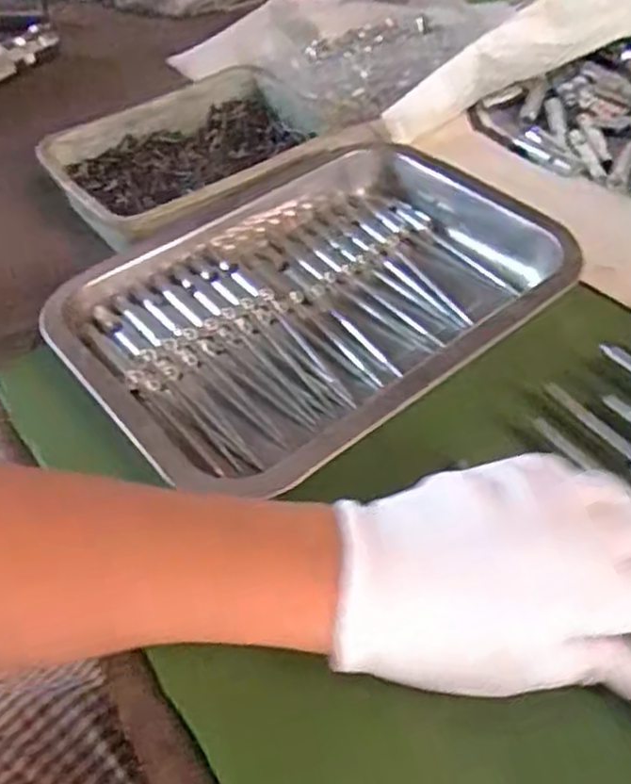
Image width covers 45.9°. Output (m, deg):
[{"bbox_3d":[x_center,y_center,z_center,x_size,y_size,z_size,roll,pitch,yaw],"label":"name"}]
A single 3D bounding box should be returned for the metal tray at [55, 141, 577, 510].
[{"bbox_3d":[0.002,-0.052,0.410,0.257,0.033,0.189,-34,56,-23],"label":"metal tray"}]

